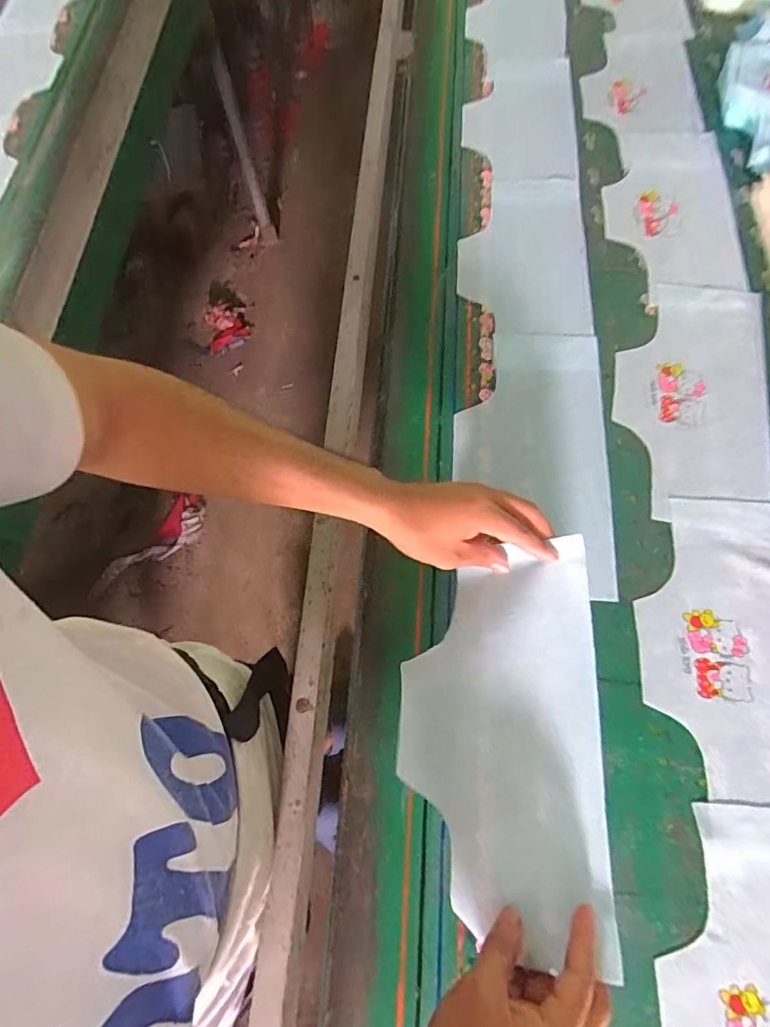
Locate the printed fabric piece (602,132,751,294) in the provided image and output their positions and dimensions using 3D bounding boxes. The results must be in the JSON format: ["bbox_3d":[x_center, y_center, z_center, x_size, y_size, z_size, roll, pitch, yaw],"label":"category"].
[{"bbox_3d":[0.393,-0.436,0.722,0.164,0.009,0.319,6,64,7],"label":"printed fabric piece"}]

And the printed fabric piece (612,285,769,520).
[{"bbox_3d":[0.353,-0.142,0.596,0.165,0.006,0.309,10,69,7],"label":"printed fabric piece"}]

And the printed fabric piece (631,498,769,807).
[{"bbox_3d":[0.328,0.117,0.491,0.163,0.008,0.287,6,68,5],"label":"printed fabric piece"}]

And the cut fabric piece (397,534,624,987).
[{"bbox_3d":[0.096,0.186,0.438,0.161,0.067,0.298,-1,68,2],"label":"cut fabric piece"}]

